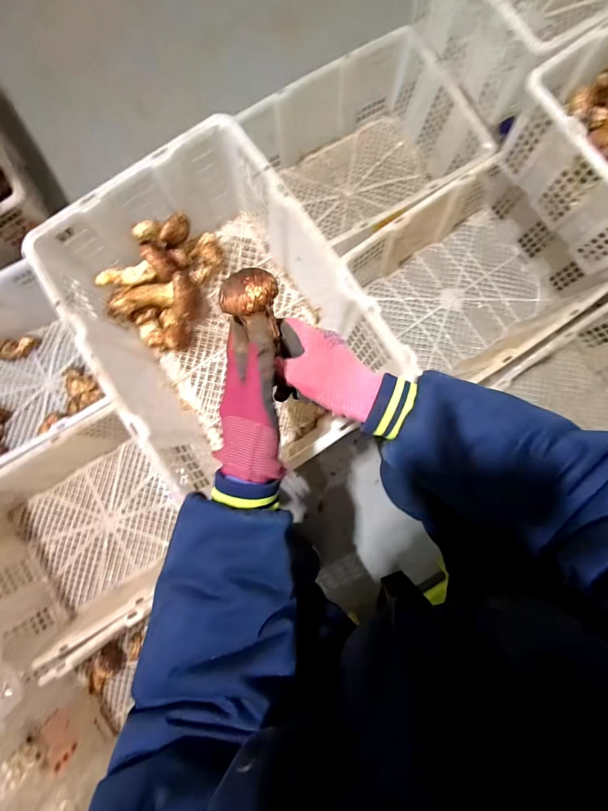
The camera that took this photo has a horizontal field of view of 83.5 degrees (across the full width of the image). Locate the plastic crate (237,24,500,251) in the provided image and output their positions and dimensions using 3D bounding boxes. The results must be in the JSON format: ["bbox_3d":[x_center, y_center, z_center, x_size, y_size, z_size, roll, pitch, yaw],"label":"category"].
[{"bbox_3d":[0.125,-0.553,0.777,0.425,0.158,0.356,-32,84,-1],"label":"plastic crate"}]

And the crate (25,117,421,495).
[{"bbox_3d":[-0.122,-0.123,0.539,0.351,0.169,0.460,-33,84,-1],"label":"crate"}]

